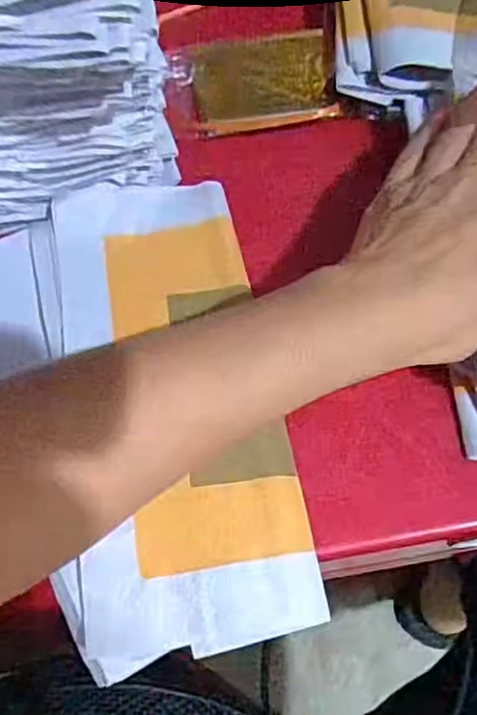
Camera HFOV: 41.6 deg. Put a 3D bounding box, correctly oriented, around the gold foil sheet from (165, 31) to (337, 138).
[{"bbox_3d":[0.010,-0.180,0.409,0.101,0.010,0.071,-13,68,-5],"label":"gold foil sheet"}]

